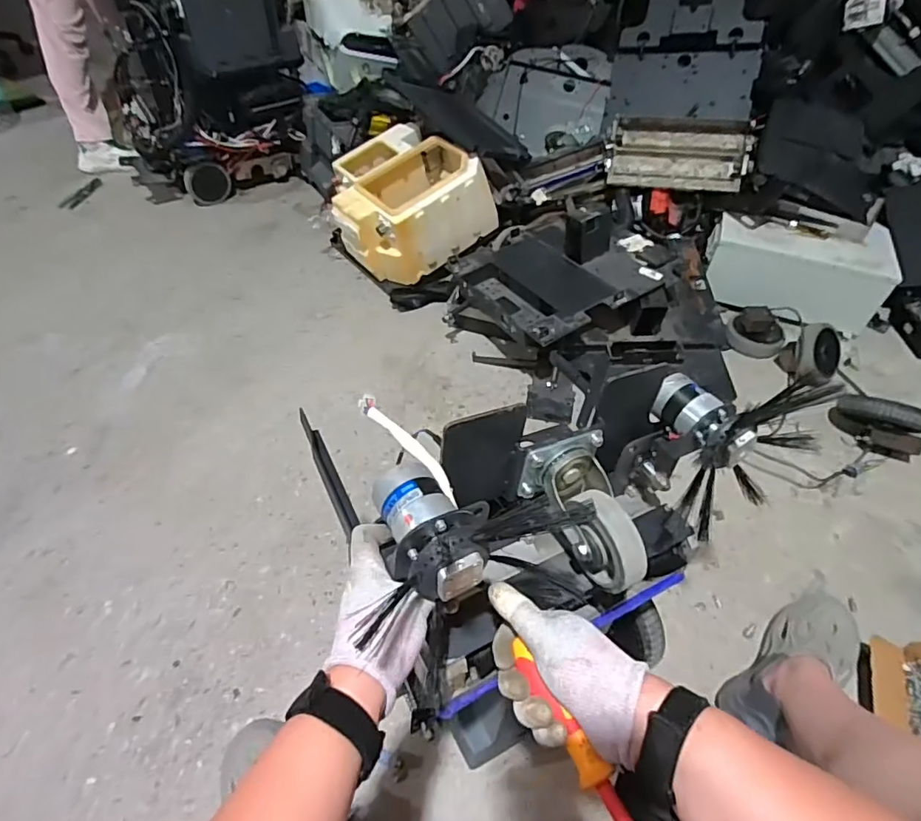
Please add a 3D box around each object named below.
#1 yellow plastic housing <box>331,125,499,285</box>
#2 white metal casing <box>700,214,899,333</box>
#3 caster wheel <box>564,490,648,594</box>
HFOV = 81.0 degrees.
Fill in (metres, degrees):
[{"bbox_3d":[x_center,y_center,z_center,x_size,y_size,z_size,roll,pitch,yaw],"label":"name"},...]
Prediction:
[{"bbox_3d":[-0.185,-0.611,1.581,0.388,0.266,0.412,-33,56,-26],"label":"yellow plastic housing"},{"bbox_3d":[0.881,-0.375,1.430,0.422,0.158,0.167,15,50,12],"label":"white metal casing"},{"bbox_3d":[0.138,0.135,0.531,0.044,0.101,0.095,-22,52,-19],"label":"caster wheel"}]

